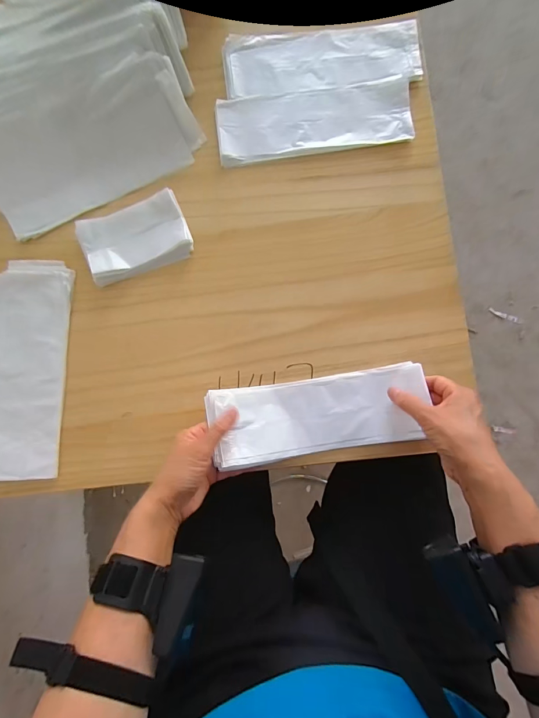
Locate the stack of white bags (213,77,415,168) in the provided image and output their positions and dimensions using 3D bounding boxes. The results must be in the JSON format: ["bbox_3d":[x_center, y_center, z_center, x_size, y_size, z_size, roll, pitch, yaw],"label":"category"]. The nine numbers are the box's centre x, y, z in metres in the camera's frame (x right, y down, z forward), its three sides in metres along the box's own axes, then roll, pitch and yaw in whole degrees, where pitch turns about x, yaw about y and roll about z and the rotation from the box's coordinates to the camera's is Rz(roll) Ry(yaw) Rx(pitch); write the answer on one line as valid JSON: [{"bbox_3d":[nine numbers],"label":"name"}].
[{"bbox_3d":[0.057,-0.310,0.447,0.245,0.009,0.088,-7,86,0],"label":"stack of white bags"}]

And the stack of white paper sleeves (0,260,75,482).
[{"bbox_3d":[-0.338,0.013,0.421,0.168,0.016,0.268,1,86,1],"label":"stack of white paper sleeves"}]

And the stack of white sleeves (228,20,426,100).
[{"bbox_3d":[0.069,-0.397,0.454,0.253,0.010,0.083,-4,86,0],"label":"stack of white sleeves"}]

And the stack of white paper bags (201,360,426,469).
[{"bbox_3d":[0.057,0.064,0.395,0.240,0.033,0.088,-10,86,0],"label":"stack of white paper bags"}]

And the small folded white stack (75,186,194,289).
[{"bbox_3d":[-0.168,-0.152,0.432,0.128,0.016,0.082,-20,86,-1],"label":"small folded white stack"}]

